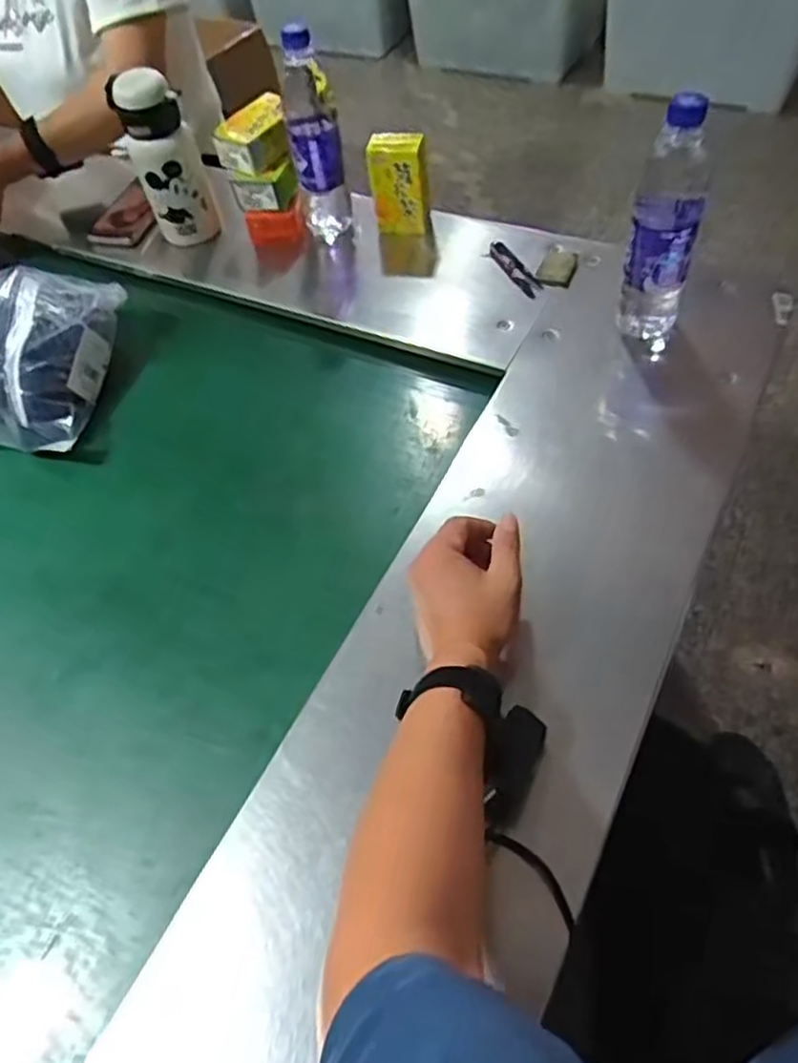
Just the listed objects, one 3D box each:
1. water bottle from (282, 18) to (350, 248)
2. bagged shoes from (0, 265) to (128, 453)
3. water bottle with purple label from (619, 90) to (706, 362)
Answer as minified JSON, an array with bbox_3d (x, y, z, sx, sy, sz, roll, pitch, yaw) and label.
[{"bbox_3d":[-0.098,-0.470,0.870,0.062,0.245,0.078,-7,55,3],"label":"water bottle"},{"bbox_3d":[-0.435,-0.194,0.819,0.196,0.098,0.228,3,55,7],"label":"bagged shoes"},{"bbox_3d":[0.258,-0.286,0.695,0.066,0.238,0.056,14,59,17],"label":"water bottle with purple label"}]

